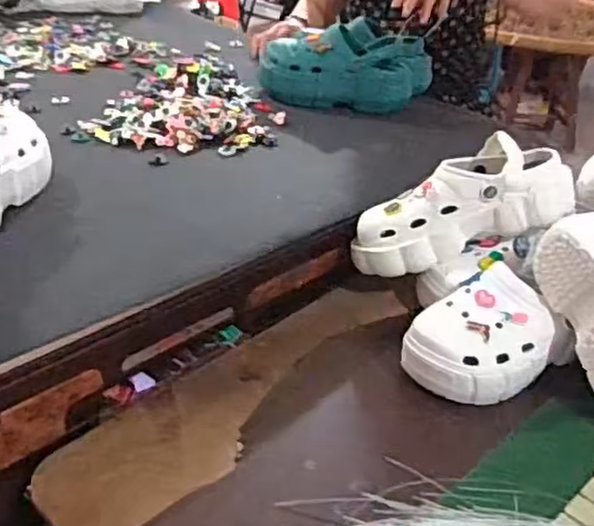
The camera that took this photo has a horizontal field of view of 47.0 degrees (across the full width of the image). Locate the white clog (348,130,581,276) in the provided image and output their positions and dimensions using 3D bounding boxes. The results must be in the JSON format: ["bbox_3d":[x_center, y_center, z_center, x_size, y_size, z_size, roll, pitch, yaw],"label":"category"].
[{"bbox_3d":[0.193,-0.073,0.852,0.265,0.090,0.112,-23,32,10],"label":"white clog"}]

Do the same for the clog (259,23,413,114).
[{"bbox_3d":[0.062,-0.328,1.159,0.255,0.107,0.114,12,33,10],"label":"clog"}]

